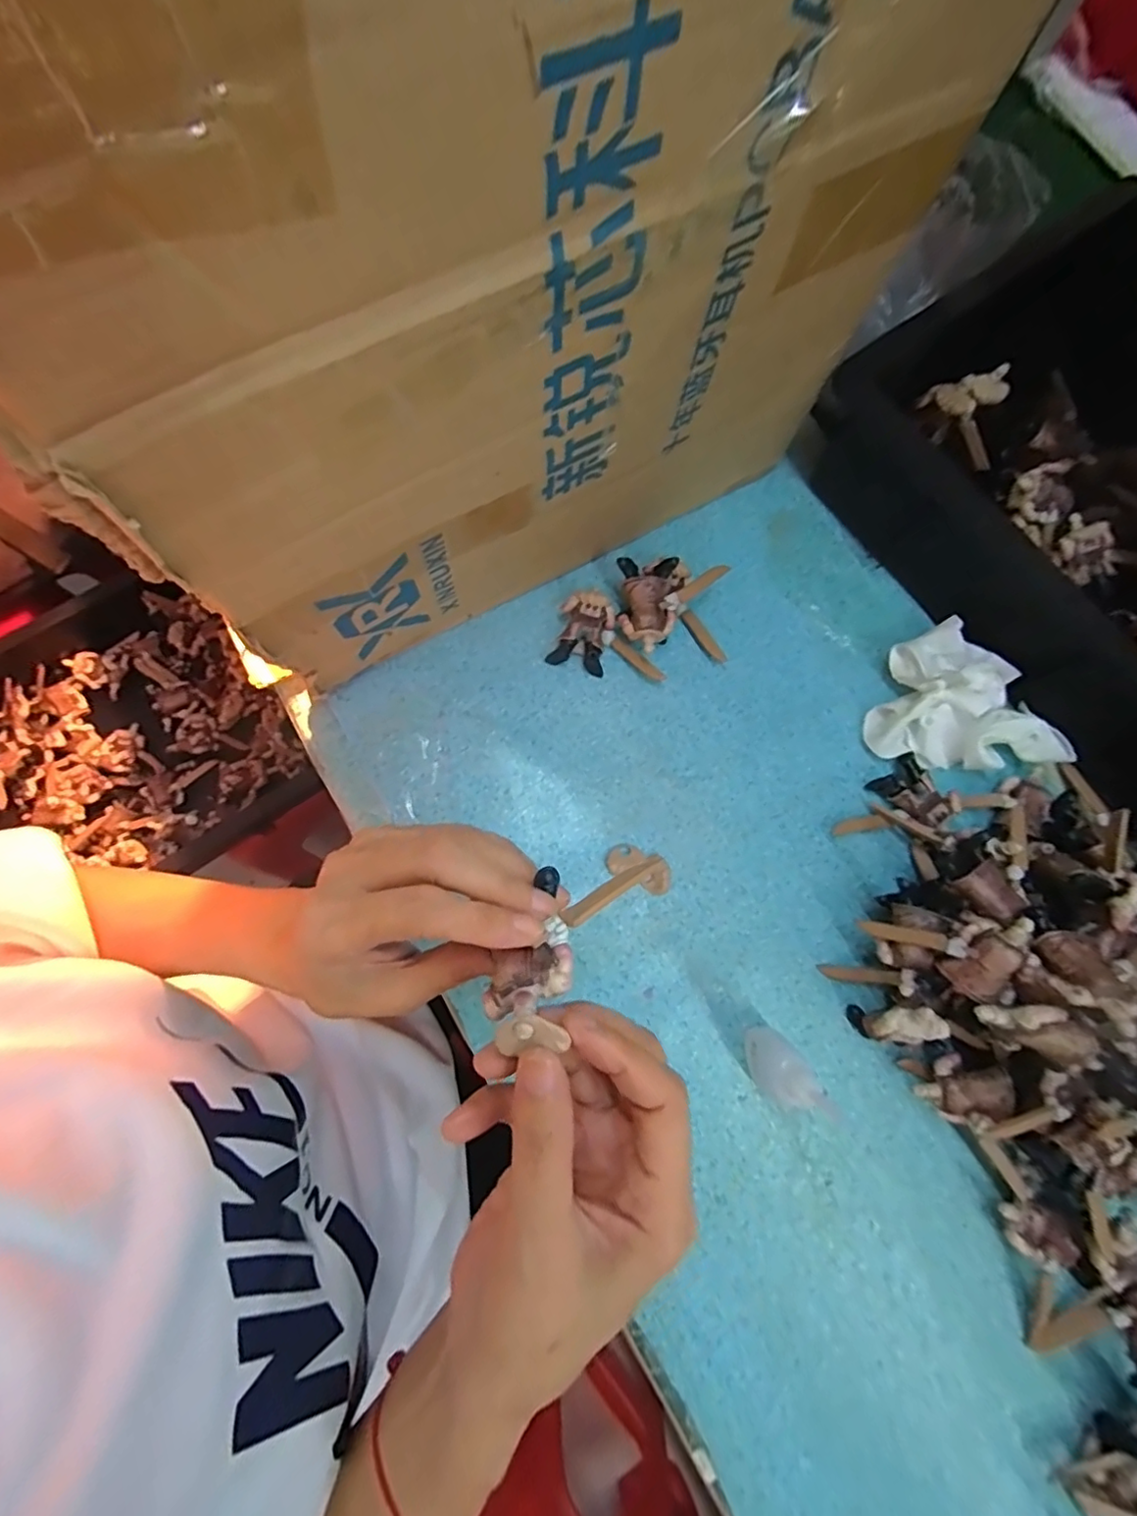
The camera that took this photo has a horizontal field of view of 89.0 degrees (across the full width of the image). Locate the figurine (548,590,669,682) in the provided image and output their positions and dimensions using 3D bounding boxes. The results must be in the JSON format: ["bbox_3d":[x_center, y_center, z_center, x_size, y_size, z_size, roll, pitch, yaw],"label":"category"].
[{"bbox_3d":[0.029,-0.080,0.390,0.075,0.021,0.050,14,78,-1],"label":"figurine"}]

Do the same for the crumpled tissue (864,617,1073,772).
[{"bbox_3d":[0.265,-0.040,0.384,0.117,0.041,0.096,10,78,-1],"label":"crumpled tissue"}]

